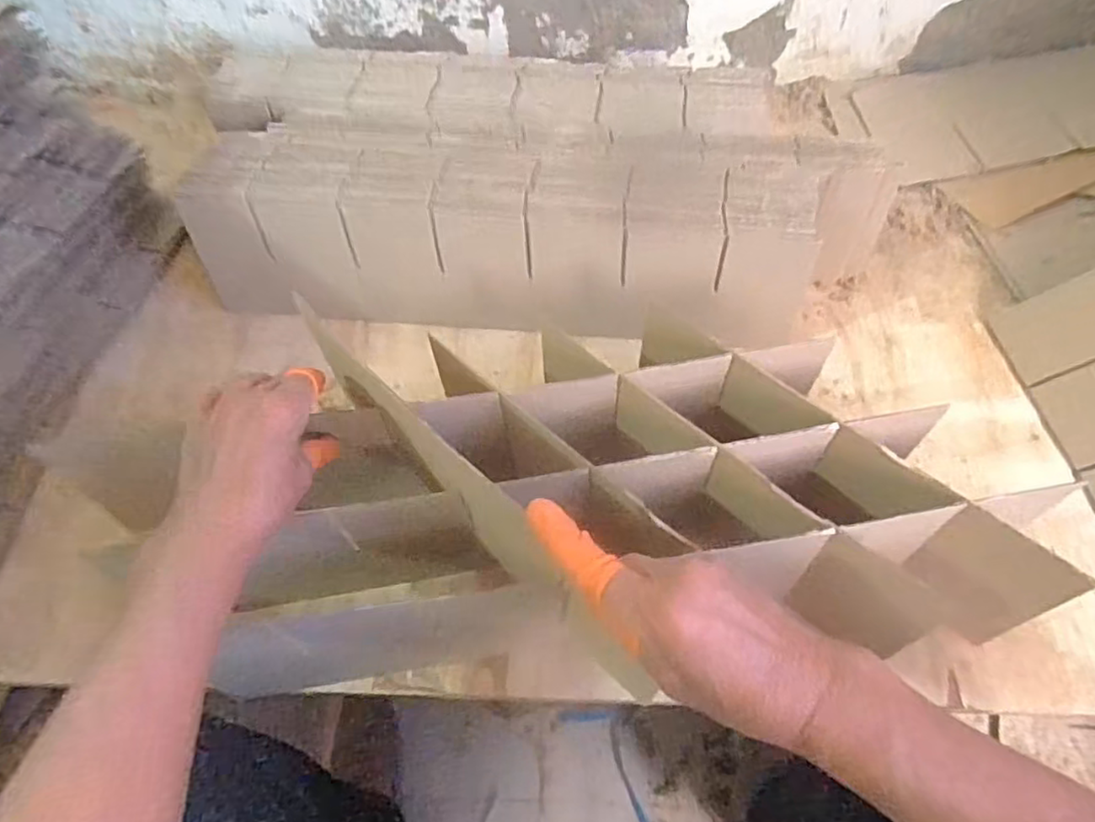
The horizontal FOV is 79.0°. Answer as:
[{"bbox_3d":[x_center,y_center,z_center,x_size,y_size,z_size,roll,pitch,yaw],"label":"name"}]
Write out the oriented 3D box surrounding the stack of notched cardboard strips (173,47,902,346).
[{"bbox_3d":[-0.011,-0.218,0.654,0.629,0.123,0.254,5,60,6],"label":"stack of notched cardboard strips"}]

